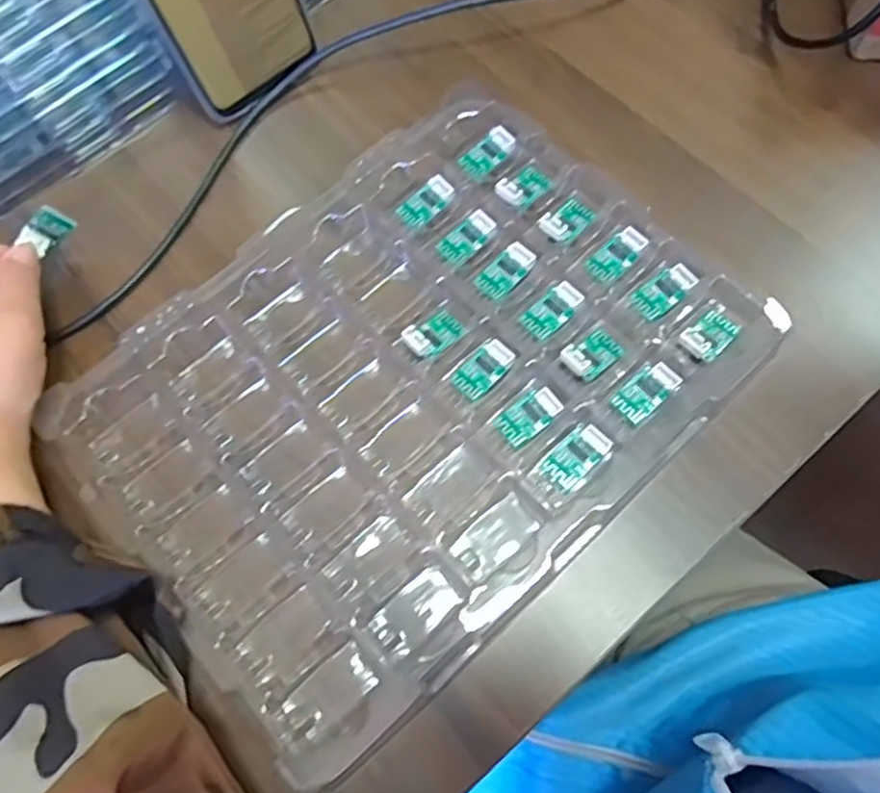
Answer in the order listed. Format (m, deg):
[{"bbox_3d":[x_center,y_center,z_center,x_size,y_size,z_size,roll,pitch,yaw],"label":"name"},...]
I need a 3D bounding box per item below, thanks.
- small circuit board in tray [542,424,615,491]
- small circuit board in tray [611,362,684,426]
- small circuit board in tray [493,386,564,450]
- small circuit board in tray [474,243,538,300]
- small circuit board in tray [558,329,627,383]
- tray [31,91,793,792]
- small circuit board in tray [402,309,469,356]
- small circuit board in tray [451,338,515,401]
[{"bbox_3d":[0.059,0.026,0.300,0.030,0.004,0.017,-47,72,5],"label":"small circuit board in tray"},{"bbox_3d":[0.092,-0.002,0.309,0.030,0.004,0.017,-45,73,4],"label":"small circuit board in tray"},{"bbox_3d":[0.039,0.008,0.306,0.027,0.007,0.018,-33,71,-10],"label":"small circuit board in tray"},{"bbox_3d":[0.032,-0.062,0.337,0.017,0.006,0.029,42,76,16],"label":"small circuit board in tray"},{"bbox_3d":[0.071,-0.020,0.318,0.028,0.009,0.018,-37,72,-11],"label":"small circuit board in tray"},{"bbox_3d":[-0.014,-0.010,0.315,0.275,0.020,0.211,-41,73,-13],"label":"tray"},{"bbox_3d":[-0.002,-0.030,0.326,0.027,0.010,0.017,-36,72,-11],"label":"small circuit board in tray"},{"bbox_3d":[0.020,-0.013,0.319,0.028,0.007,0.017,-43,73,-13],"label":"small circuit board in tray"}]

